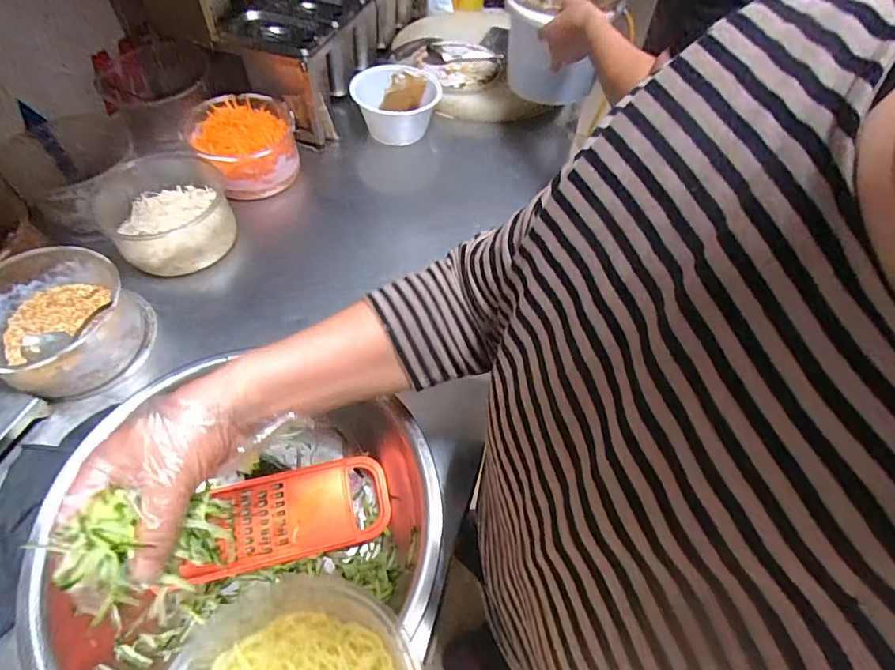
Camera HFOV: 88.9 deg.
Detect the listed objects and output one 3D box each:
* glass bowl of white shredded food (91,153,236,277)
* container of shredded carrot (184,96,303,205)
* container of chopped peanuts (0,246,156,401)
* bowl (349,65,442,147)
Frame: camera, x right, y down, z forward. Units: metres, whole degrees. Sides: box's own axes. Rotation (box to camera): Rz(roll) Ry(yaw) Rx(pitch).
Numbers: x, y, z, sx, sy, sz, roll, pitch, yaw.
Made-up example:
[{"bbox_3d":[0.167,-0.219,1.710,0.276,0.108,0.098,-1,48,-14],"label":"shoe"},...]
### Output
[{"bbox_3d":[-0.409,-0.181,0.674,0.161,0.089,0.154,2,57,-3],"label":"glass bowl of white shredded food"},{"bbox_3d":[-0.335,-0.317,0.769,0.163,0.092,0.158,-25,62,-19],"label":"container of shredded carrot"},{"bbox_3d":[-0.475,-0.012,0.563,0.154,0.098,0.165,2,57,-3],"label":"container of chopped peanuts"},{"bbox_3d":[-0.094,-0.440,0.883,0.170,0.101,0.151,-9,58,-10],"label":"bowl"}]

